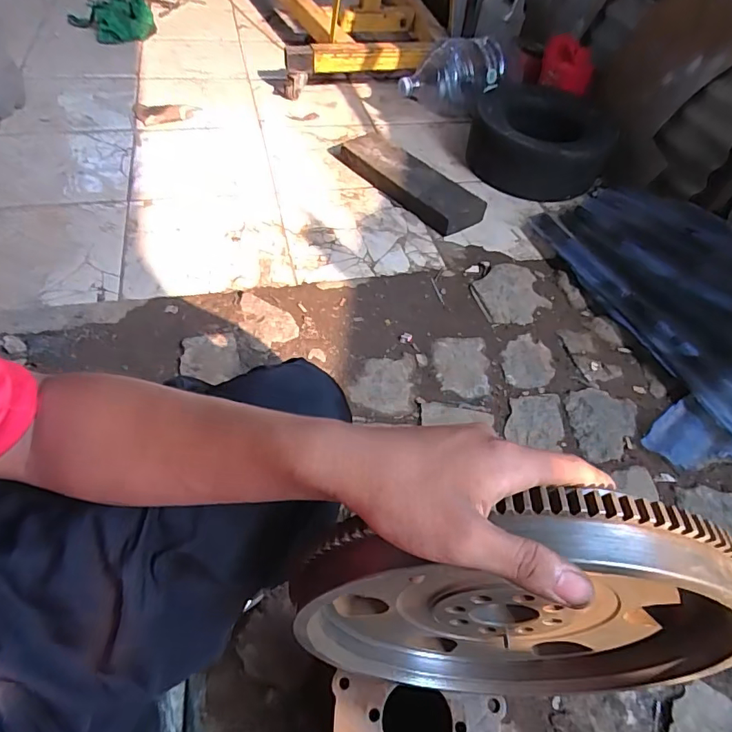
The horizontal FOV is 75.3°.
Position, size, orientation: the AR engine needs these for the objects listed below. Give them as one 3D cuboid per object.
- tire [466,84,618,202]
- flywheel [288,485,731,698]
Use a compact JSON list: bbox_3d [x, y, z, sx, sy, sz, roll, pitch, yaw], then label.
[{"bbox_3d":[0.570,-0.785,1.605,0.413,0.188,0.471,14,53,7],"label":"tire"},{"bbox_3d":[0.108,0.181,0.347,0.289,0.287,0.066,5,52,0],"label":"flywheel"}]

